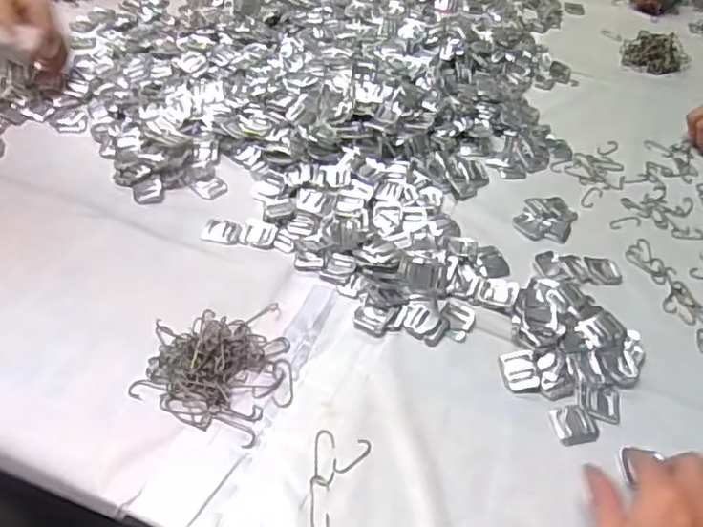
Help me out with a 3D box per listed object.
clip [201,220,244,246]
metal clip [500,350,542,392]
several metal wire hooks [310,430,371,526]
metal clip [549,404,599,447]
[{"bbox_3d":[-0.129,-0.034,0.610,0.038,0.009,0.030,8,47,3],"label":"clip"},{"bbox_3d":[0.144,0.091,0.518,0.030,0.005,0.036,-2,47,-6],"label":"metal clip"},{"bbox_3d":[-0.014,0.159,0.443,0.041,0.004,0.078,12,47,7],"label":"several metal wire hooks"},{"bbox_3d":[0.179,0.128,0.487,0.034,0.004,0.034,-6,47,-9],"label":"metal clip"}]

